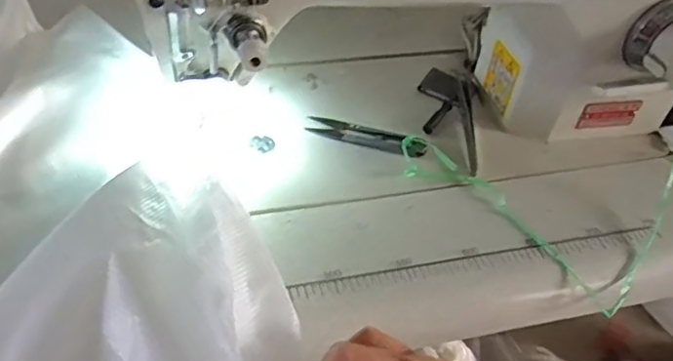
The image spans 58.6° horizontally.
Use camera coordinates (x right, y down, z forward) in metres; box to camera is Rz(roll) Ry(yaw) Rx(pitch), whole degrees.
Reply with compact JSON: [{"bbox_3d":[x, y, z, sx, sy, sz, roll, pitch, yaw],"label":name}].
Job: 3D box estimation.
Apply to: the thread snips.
[{"bbox_3d":[0.024,-0.037,0.490,0.097,0.009,0.027,20,46,13],"label":"thread snips"}]

